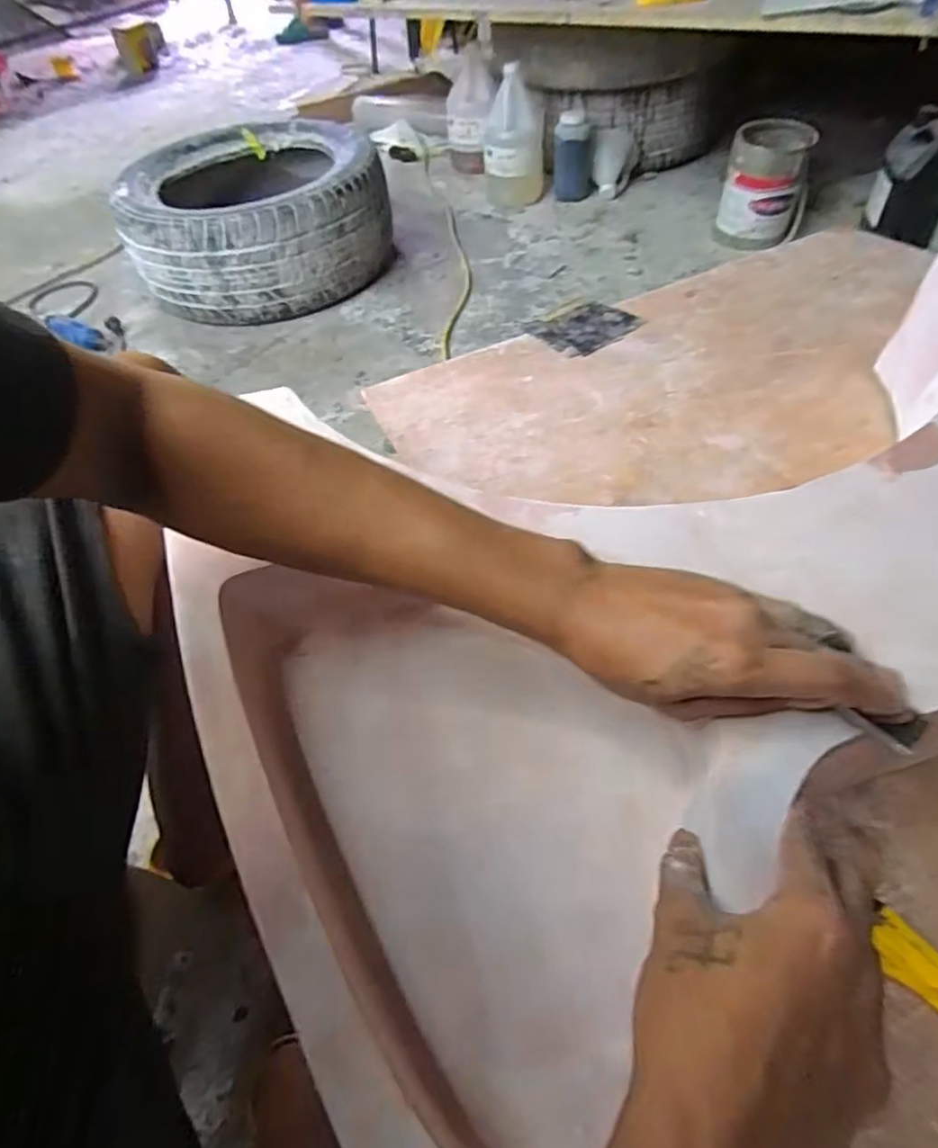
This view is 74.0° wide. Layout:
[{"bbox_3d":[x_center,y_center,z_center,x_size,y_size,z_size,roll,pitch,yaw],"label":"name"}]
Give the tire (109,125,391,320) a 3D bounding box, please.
[{"bbox_3d":[-0.465,-0.808,1.433,0.536,0.229,0.525,-11,52,-4],"label":"tire"}]

